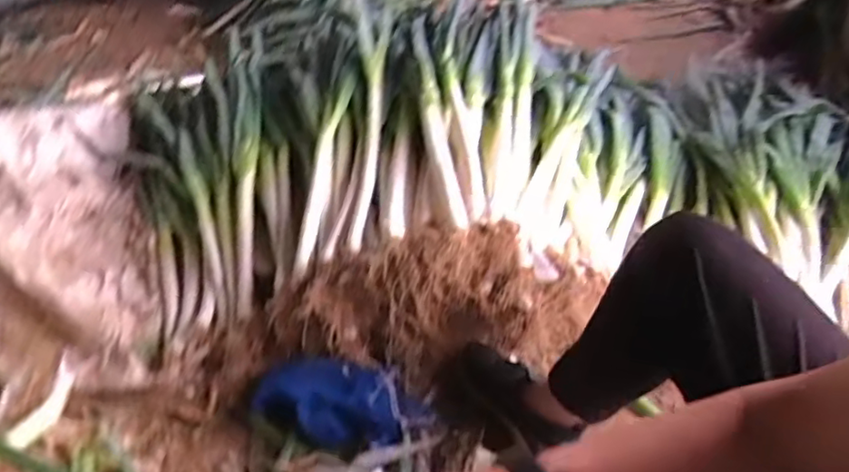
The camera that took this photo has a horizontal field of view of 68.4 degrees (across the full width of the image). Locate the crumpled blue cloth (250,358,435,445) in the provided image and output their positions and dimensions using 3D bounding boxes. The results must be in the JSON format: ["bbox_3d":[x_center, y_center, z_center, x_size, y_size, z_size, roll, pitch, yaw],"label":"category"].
[{"bbox_3d":[-0.122,0.241,0.928,0.257,0.087,0.123,2,39,10],"label":"crumpled blue cloth"}]

